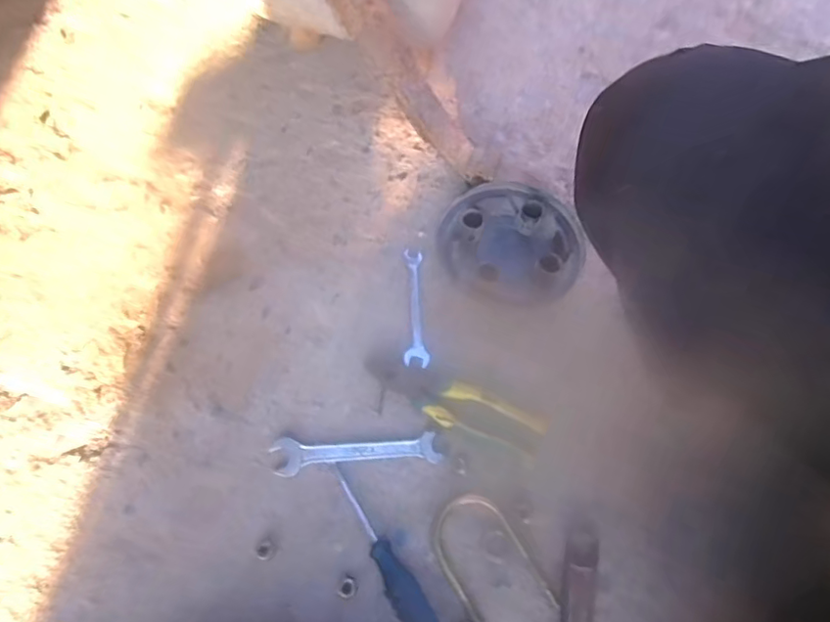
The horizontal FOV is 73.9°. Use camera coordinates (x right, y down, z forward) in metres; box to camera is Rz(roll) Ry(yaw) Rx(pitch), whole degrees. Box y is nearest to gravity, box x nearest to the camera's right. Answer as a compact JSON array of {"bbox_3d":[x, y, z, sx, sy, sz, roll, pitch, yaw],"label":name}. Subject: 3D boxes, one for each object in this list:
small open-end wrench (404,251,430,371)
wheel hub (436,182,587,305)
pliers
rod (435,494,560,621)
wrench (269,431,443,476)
[{"bbox_3d":[-0.001,-0.006,0.619,0.026,0.009,0.142,-3,69,-2],"label":"small open-end wrench"},{"bbox_3d":[0.109,-0.079,0.630,0.156,0.048,0.149,0,69,-1],"label":"wheel hub"},{"bbox_3d":[0.038,0.096,0.577,0.193,0.010,0.048,20,70,7],"label":"pliers"},{"bbox_3d":[0.067,0.237,0.518,0.074,0.007,0.125,-30,72,-12],"label":"rod"},{"bbox_3d":[-0.058,0.144,0.560,0.167,0.007,0.035,-2,69,-2],"label":"wrench"}]

